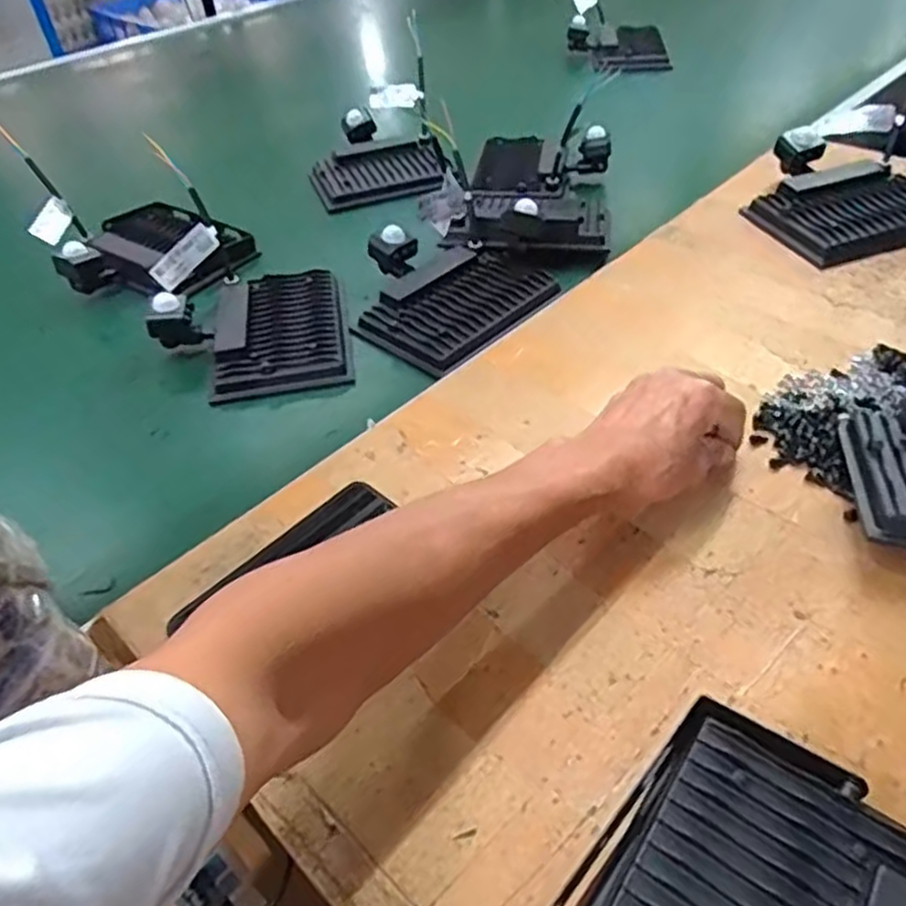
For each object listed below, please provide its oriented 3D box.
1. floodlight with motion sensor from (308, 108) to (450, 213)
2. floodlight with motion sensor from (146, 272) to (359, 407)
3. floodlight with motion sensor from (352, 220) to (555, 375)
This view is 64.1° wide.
[{"bbox_3d":[-0.101,-0.382,0.939,0.170,0.063,0.160,-11,44,-7],"label":"floodlight with motion sensor"},{"bbox_3d":[-0.191,-0.123,0.685,0.176,0.048,0.177,-10,44,-4],"label":"floodlight with motion sensor"},{"bbox_3d":[-0.011,-0.162,0.711,0.188,0.046,0.178,32,56,32],"label":"floodlight with motion sensor"}]

